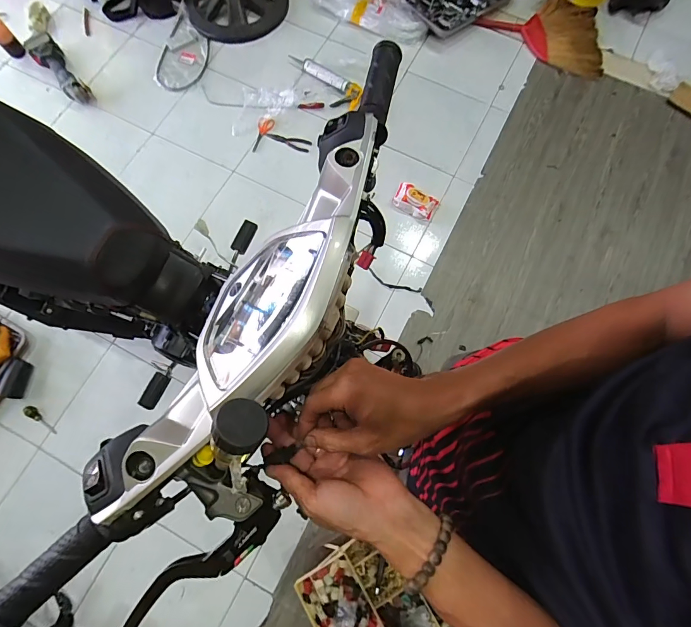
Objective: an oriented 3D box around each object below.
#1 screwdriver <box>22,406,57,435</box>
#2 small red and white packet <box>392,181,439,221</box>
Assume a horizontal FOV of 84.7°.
[{"bbox_3d":[-1.062,0.373,1.312,0.144,0.026,0.033,40,79,11],"label":"screwdriver"},{"bbox_3d":[0.275,-0.445,1.506,0.170,0.059,0.110,32,78,9],"label":"small red and white packet"}]

